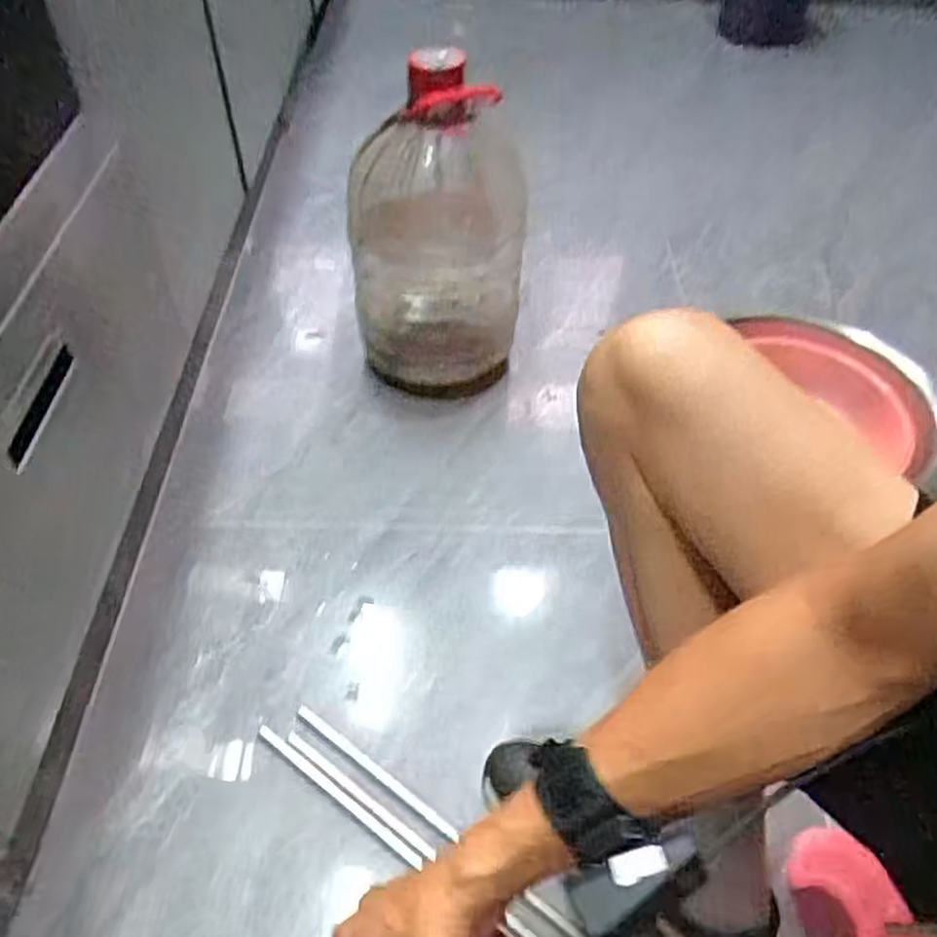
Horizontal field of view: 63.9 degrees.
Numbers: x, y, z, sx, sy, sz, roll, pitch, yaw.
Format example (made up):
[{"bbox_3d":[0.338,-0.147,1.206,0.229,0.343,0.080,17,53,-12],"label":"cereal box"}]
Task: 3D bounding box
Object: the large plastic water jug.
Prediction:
[{"bbox_3d":[-0.032,-0.305,0.981,0.198,0.419,0.241,8,51,5],"label":"large plastic water jug"}]

